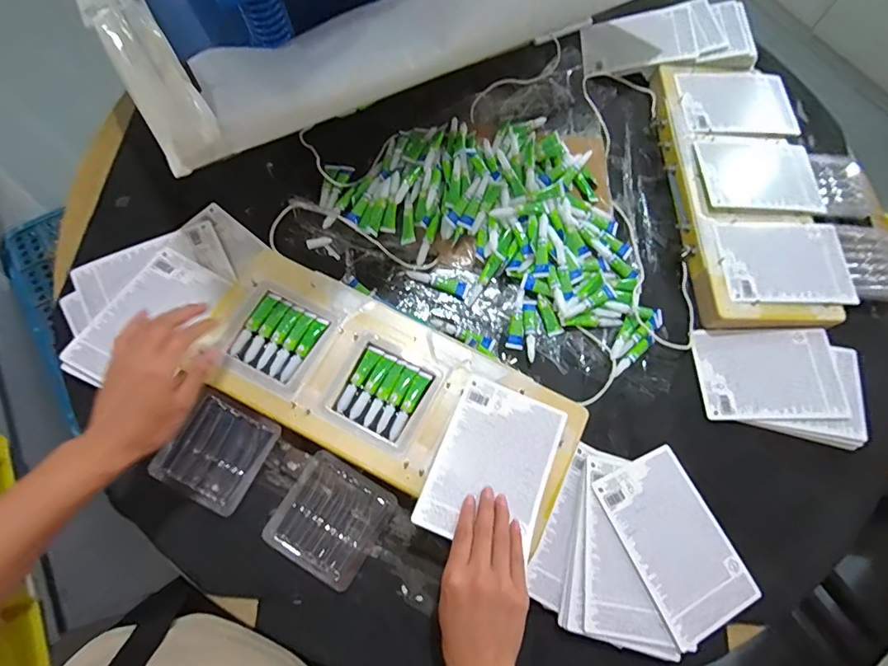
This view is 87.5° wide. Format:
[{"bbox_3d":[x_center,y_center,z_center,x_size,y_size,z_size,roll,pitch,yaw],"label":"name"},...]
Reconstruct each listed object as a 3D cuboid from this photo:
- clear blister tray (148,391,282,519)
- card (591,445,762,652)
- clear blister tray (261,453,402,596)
[{"bbox_3d":[-0.245,0.129,0.501,0.099,0.014,0.100,26,69,7],"label":"clear blister tray"},{"bbox_3d":[0.247,0.218,0.493,0.117,0.005,0.169,-18,68,-20],"label":"card"},{"bbox_3d":[-0.117,0.194,0.484,0.104,0.021,0.103,31,70,8],"label":"clear blister tray"}]

